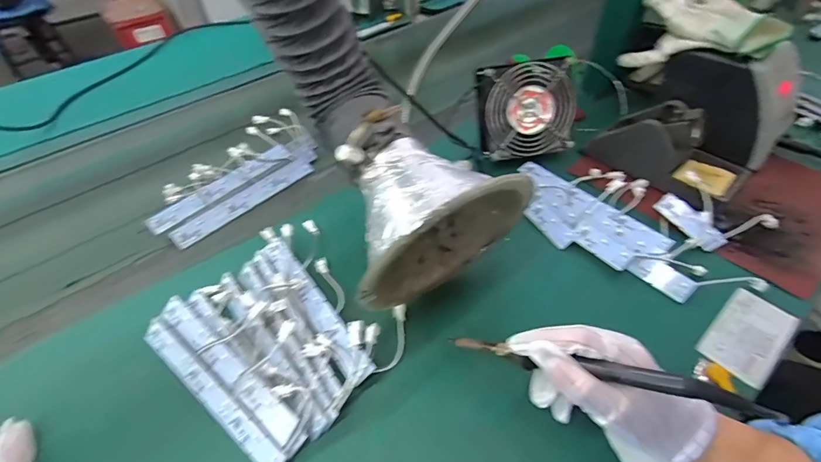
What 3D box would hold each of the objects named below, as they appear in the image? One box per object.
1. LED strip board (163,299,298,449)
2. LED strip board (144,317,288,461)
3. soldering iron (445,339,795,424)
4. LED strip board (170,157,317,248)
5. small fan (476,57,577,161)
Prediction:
[{"bbox_3d":[-0.169,0.118,0.358,0.190,0.009,0.023,29,55,28],"label":"LED strip board"},{"bbox_3d":[-0.179,0.141,0.350,0.195,0.005,0.026,30,89,25],"label":"LED strip board"},{"bbox_3d":[0.121,0.099,0.288,0.215,0.012,0.014,-1,40,40],"label":"soldering iron"},{"bbox_3d":[-0.215,-0.042,0.518,0.193,0.007,0.030,-37,87,-24],"label":"LED strip board"},{"bbox_3d":[0.155,-0.159,0.527,0.124,0.122,0.032,-7,17,-2],"label":"small fan"}]

